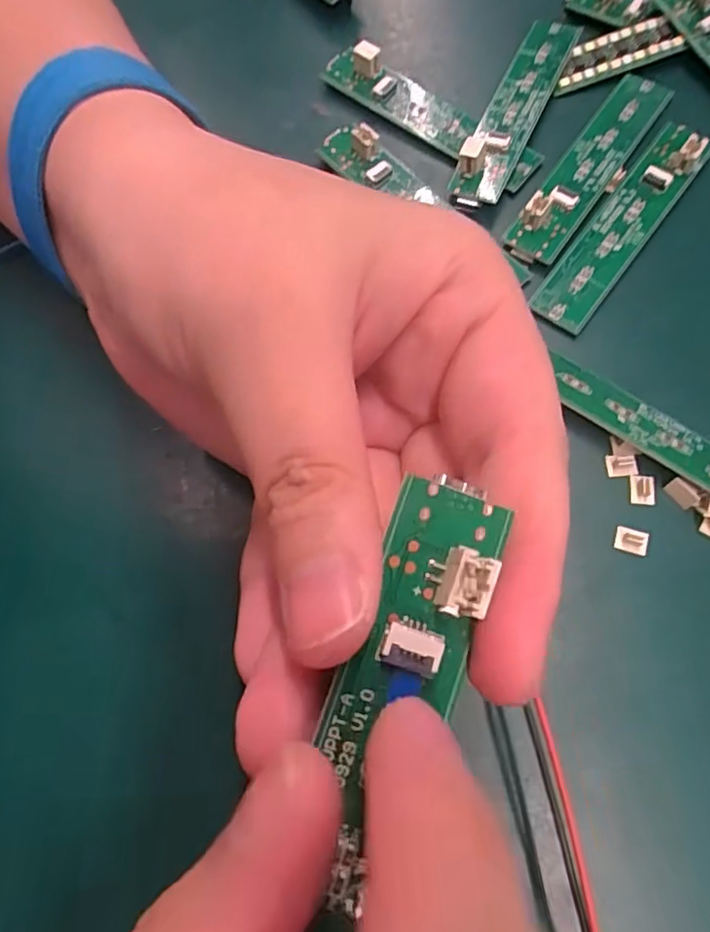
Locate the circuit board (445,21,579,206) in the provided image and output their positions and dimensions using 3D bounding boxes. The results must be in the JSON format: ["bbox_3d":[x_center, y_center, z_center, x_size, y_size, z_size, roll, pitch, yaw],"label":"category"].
[{"bbox_3d":[0.052,-0.116,0.196,0.016,0.005,0.084,24,73,10],"label":"circuit board"}]

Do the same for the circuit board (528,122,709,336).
[{"bbox_3d":[0.081,-0.074,0.183,0.017,0.012,0.078,35,75,14],"label":"circuit board"}]

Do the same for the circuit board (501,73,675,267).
[{"bbox_3d":[0.074,-0.096,0.192,0.018,0.008,0.081,33,75,13],"label":"circuit board"}]

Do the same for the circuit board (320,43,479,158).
[{"bbox_3d":[0.014,-0.125,0.204,0.065,0.013,0.015,35,75,14],"label":"circuit board"}]

